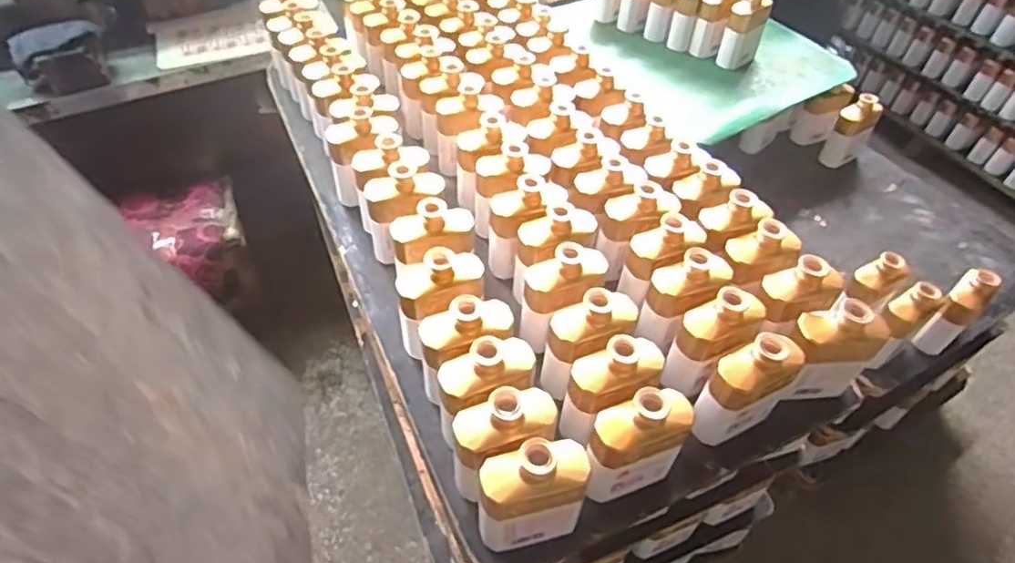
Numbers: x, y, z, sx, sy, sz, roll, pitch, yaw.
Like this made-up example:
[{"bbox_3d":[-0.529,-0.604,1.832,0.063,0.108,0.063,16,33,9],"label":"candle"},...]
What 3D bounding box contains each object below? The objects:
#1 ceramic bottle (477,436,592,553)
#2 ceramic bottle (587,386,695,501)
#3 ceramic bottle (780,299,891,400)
[{"bbox_3d":[0.028,0.233,0.673,0.117,0.153,0.060,-9,50,-9],"label":"ceramic bottle"},{"bbox_3d":[0.147,0.190,0.716,0.131,0.151,0.054,-14,51,-13],"label":"ceramic bottle"},{"bbox_3d":[0.433,0.097,0.831,0.098,0.162,0.052,-5,50,-5],"label":"ceramic bottle"}]

